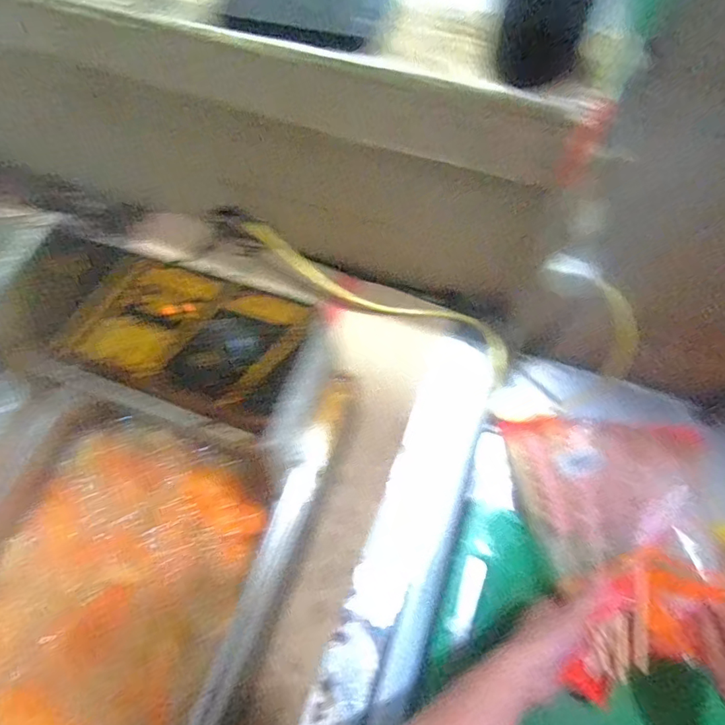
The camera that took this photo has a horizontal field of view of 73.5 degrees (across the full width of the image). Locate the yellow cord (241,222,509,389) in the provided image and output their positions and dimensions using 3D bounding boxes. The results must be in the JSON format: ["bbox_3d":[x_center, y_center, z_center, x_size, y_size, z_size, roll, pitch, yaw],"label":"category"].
[{"bbox_3d":[0.014,-0.096,0.689,0.419,0.106,0.062,24,69,11],"label":"yellow cord"}]

